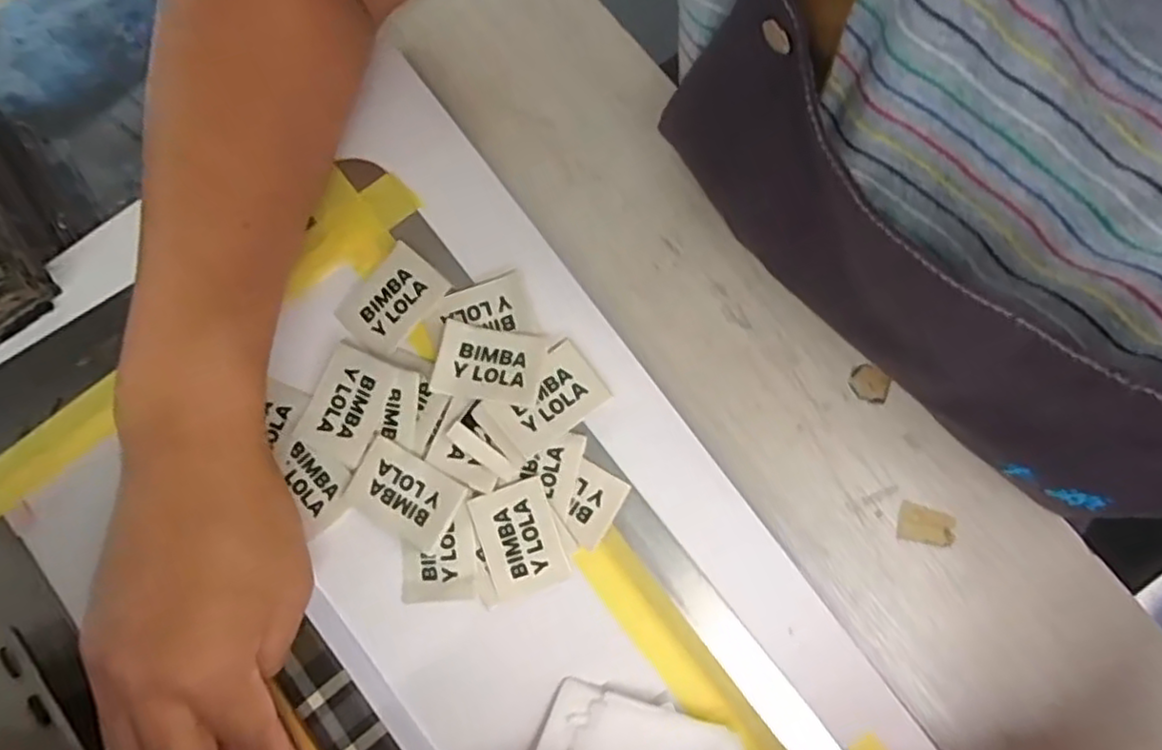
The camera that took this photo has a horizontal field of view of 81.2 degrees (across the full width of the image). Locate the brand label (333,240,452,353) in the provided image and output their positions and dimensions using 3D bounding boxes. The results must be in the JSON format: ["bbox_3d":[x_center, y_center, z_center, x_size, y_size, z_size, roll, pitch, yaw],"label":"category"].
[{"bbox_3d":[-0.090,-0.037,0.318,0.036,0.005,0.045,43,80,8],"label":"brand label"}]

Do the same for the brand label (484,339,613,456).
[{"bbox_3d":[-0.015,0.010,0.307,0.049,0.004,0.032,-35,84,-15],"label":"brand label"}]

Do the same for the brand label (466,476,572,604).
[{"bbox_3d":[-0.027,0.072,0.299,0.033,0.004,0.046,-20,78,-5],"label":"brand label"}]

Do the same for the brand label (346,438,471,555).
[{"bbox_3d":[-0.080,0.053,0.305,0.049,0.004,0.033,30,89,8],"label":"brand label"}]

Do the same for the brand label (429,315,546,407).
[{"bbox_3d":[-0.042,-0.007,0.310,0.048,0.005,0.036,9,71,2],"label":"brand label"}]

